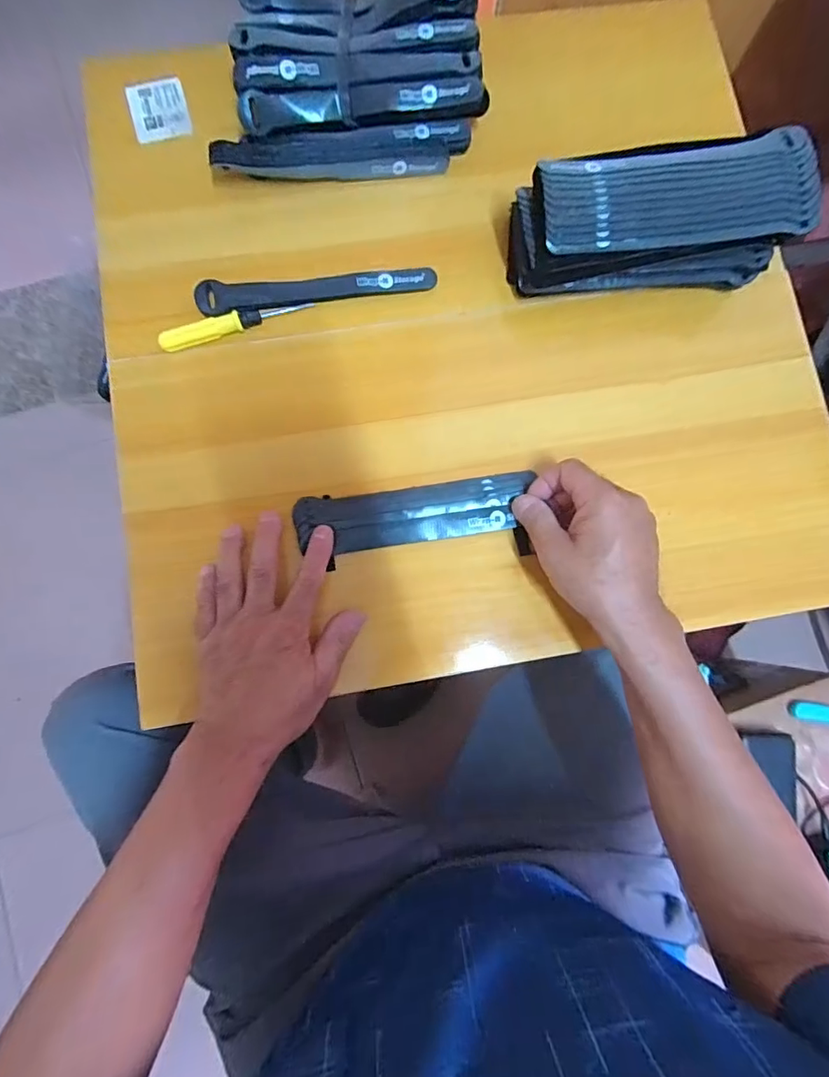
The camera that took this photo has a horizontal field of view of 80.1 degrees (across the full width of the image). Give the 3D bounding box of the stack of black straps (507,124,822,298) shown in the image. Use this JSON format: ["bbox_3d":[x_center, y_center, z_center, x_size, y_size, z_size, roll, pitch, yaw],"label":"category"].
[{"bbox_3d":[0.188,-0.253,0.396,0.213,0.068,0.085,-3,85,1],"label":"stack of black straps"}]

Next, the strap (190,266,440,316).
[{"bbox_3d":[-0.081,-0.210,0.415,0.196,0.015,0.025,-8,85,-1],"label":"strap"}]

